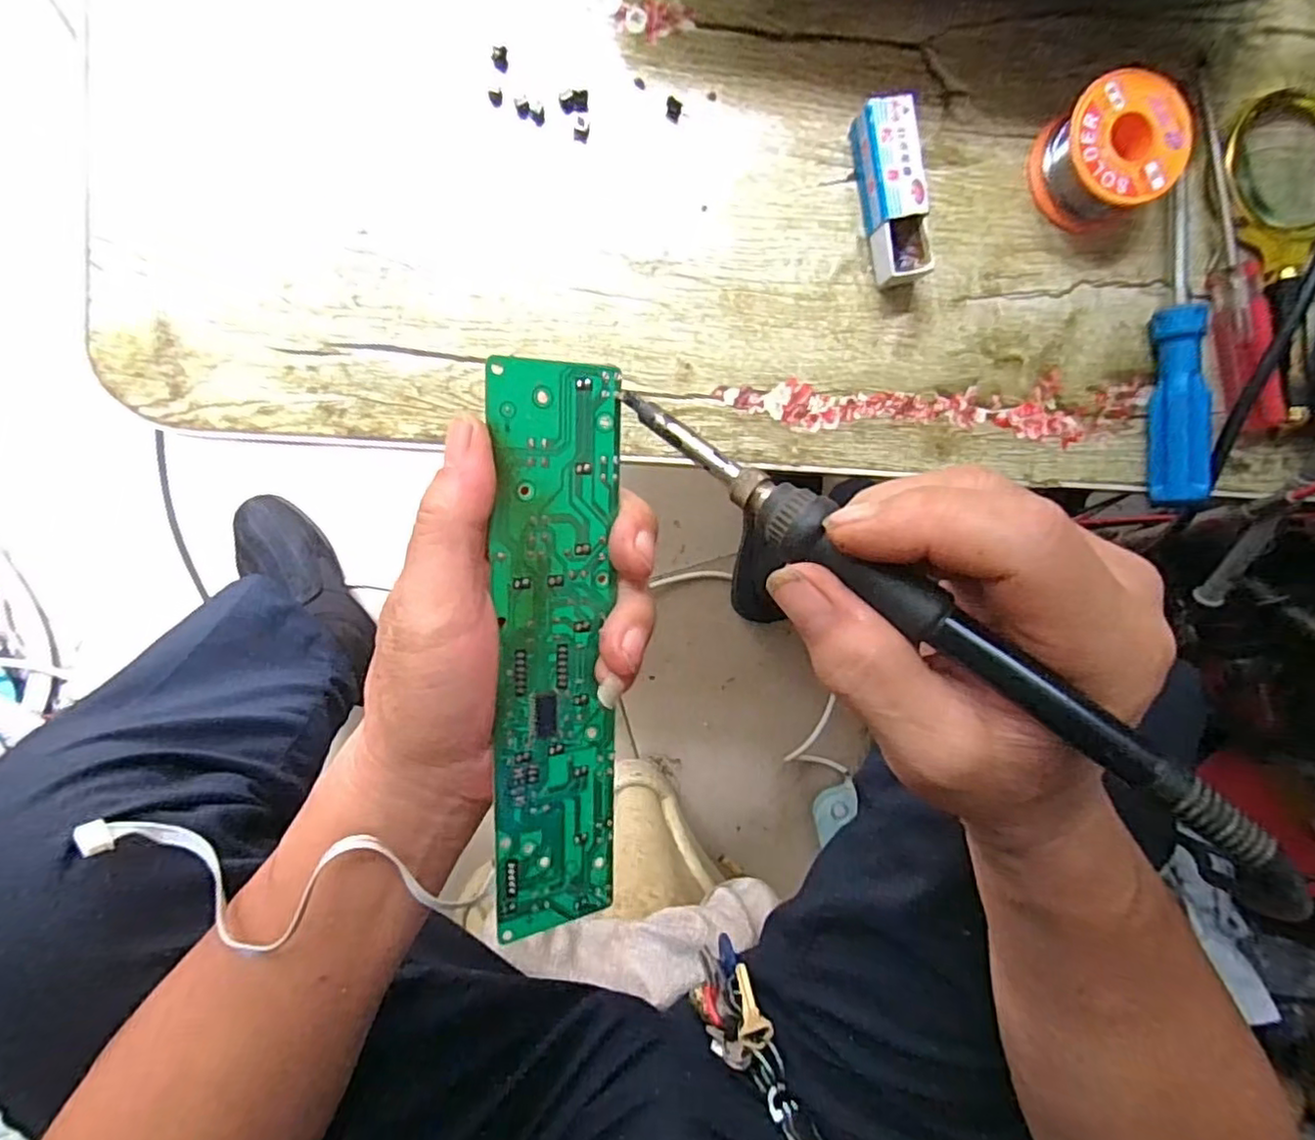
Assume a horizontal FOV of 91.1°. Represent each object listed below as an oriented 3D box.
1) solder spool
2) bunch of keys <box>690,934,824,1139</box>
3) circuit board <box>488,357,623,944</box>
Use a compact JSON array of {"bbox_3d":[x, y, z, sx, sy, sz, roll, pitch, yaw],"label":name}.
[{"bbox_3d":[0.201,-0.186,0.288,0.050,0.030,0.052,0,94,-5],"label":"solder spool"},{"bbox_3d":[0.064,0.305,0.405,0.045,0.156,0.027,-47,124,0],"label":"bunch of keys"},{"bbox_3d":[-0.035,0.034,0.230,0.045,0.004,0.204,-4,102,-29],"label":"circuit board"}]

